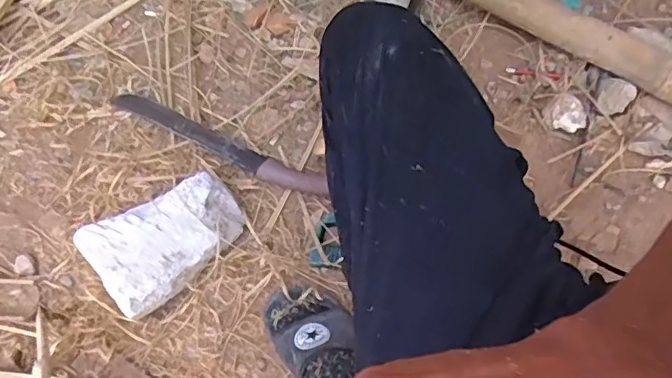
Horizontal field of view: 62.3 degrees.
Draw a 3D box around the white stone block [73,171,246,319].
[{"bbox_3d":[-0.219,0.068,0.746,0.193,0.092,0.135,-38,68,-11],"label":"white stone block"}]

